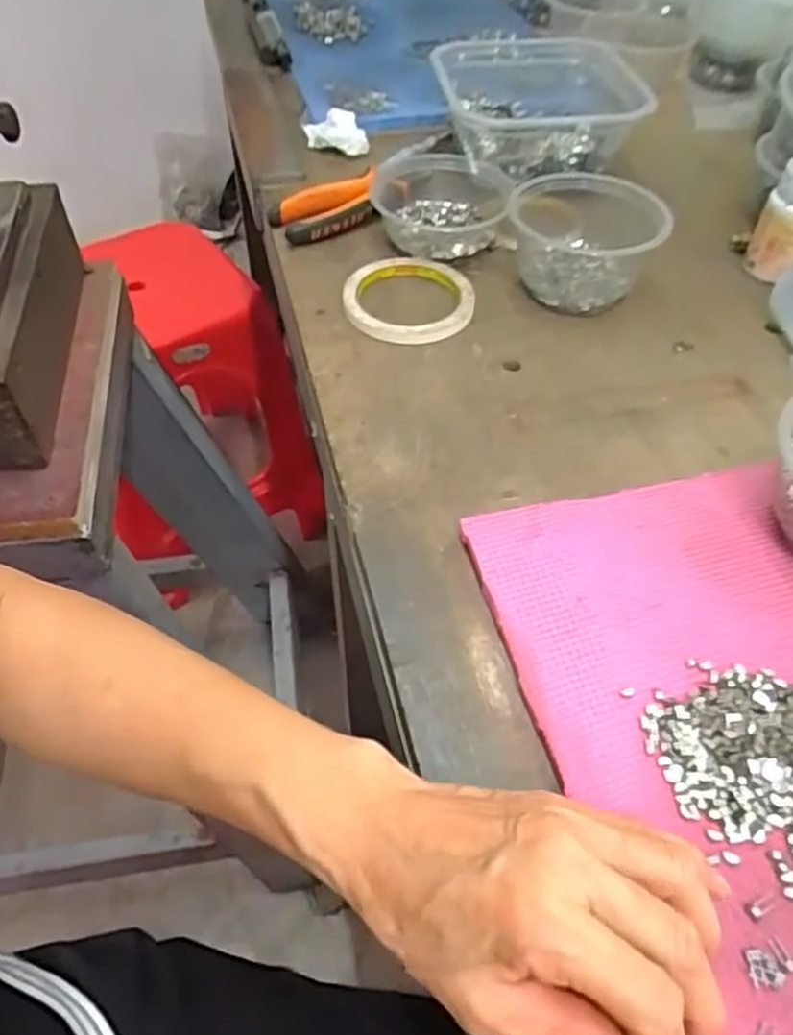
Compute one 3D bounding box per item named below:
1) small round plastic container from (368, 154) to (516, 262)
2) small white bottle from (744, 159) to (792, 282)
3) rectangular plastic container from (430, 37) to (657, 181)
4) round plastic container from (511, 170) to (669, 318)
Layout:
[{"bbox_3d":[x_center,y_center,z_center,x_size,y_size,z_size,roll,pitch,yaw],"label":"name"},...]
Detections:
[{"bbox_3d":[0.036,-0.260,0.606,0.111,0.038,0.111,-2,50,2],"label":"small round plastic container"},{"bbox_3d":[0.303,-0.228,0.564,0.045,0.080,0.050,20,53,16],"label":"small white bottle"},{"bbox_3d":[0.126,-0.381,0.676,0.169,0.060,0.174,1,52,-1],"label":"rectangular plastic container"},{"bbox_3d":[0.144,-0.219,0.574,0.113,0.063,0.124,4,51,3],"label":"round plastic container"}]

